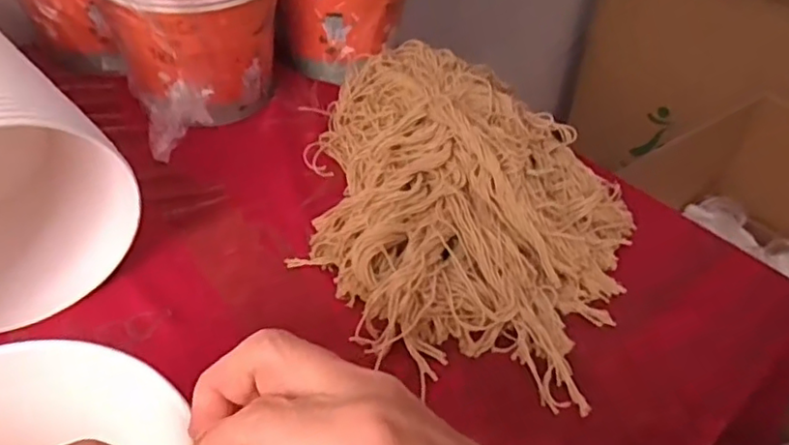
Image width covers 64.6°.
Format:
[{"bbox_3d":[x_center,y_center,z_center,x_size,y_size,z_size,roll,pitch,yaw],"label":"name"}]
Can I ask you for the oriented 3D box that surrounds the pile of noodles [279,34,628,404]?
[{"bbox_3d":[0.060,-0.035,0.532,0.274,0.078,0.328,12,44,9],"label":"pile of noodles"}]

